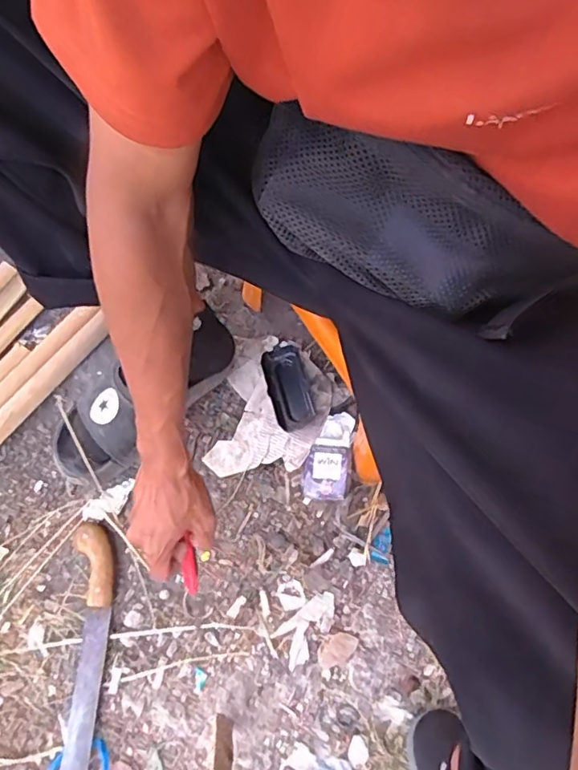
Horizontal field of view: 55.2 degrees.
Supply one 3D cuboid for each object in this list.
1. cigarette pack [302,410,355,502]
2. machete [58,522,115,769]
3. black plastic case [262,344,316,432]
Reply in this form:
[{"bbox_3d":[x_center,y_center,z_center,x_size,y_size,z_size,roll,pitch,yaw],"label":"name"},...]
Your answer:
[{"bbox_3d":[0.051,0.088,0.699,0.054,0.028,0.112,11,71,6],"label":"cigarette pack"},{"bbox_3d":[-0.227,0.317,0.604,0.046,0.025,0.314,1,70,2],"label":"machete"},{"bbox_3d":[0.000,0.003,0.714,0.051,0.022,0.108,-15,70,-3],"label":"black plastic case"}]

